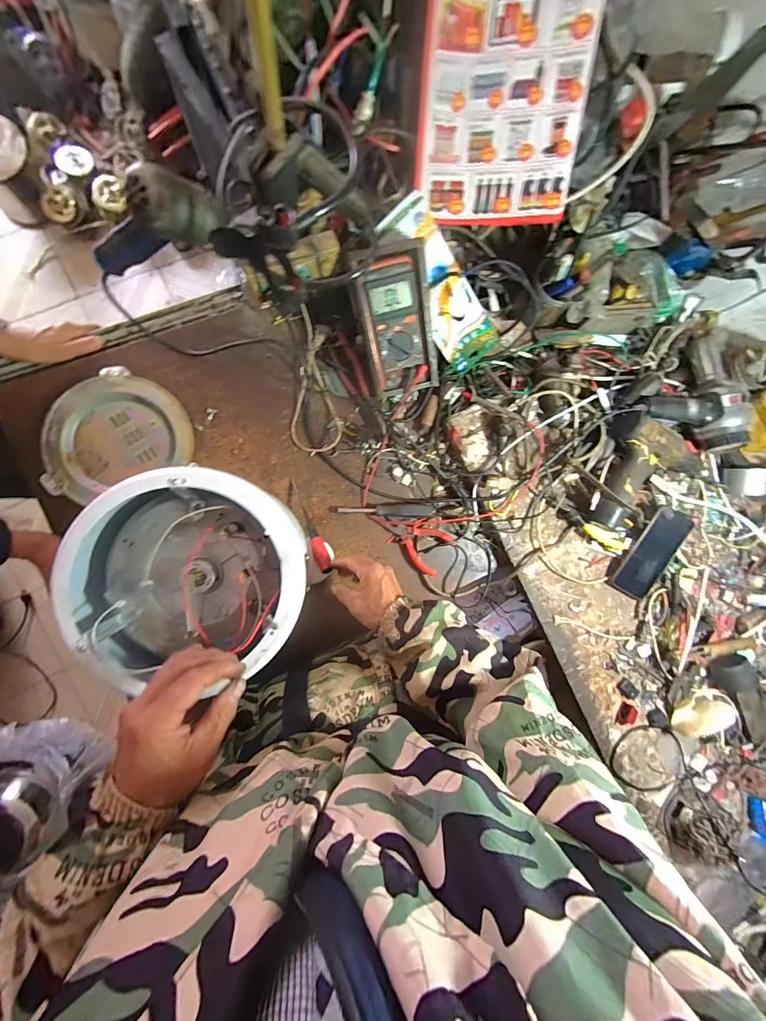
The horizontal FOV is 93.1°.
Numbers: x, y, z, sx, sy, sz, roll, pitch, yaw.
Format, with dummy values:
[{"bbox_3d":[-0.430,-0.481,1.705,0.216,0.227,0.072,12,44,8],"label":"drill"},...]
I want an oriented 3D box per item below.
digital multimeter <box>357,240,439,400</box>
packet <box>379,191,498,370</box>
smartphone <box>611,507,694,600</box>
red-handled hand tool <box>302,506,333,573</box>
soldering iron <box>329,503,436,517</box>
[{"bbox_3d":[0.022,-0.285,0.562,0.107,0.048,0.198,-10,125,-3],"label":"digital multimeter"},{"bbox_3d":[0.099,-0.341,0.562,0.099,0.051,0.248,-40,118,-7],"label":"packet"},{"bbox_3d":[0.478,0.078,0.644,0.075,0.013,0.162,26,101,-5],"label":"smartphone"},{"bbox_3d":[-0.106,0.047,0.572,0.022,0.017,0.111,-22,68,-7],"label":"red-handled hand tool"},{"bbox_3d":[0.001,0.000,0.623,0.180,0.017,0.021,0,88,-7],"label":"soldering iron"}]

